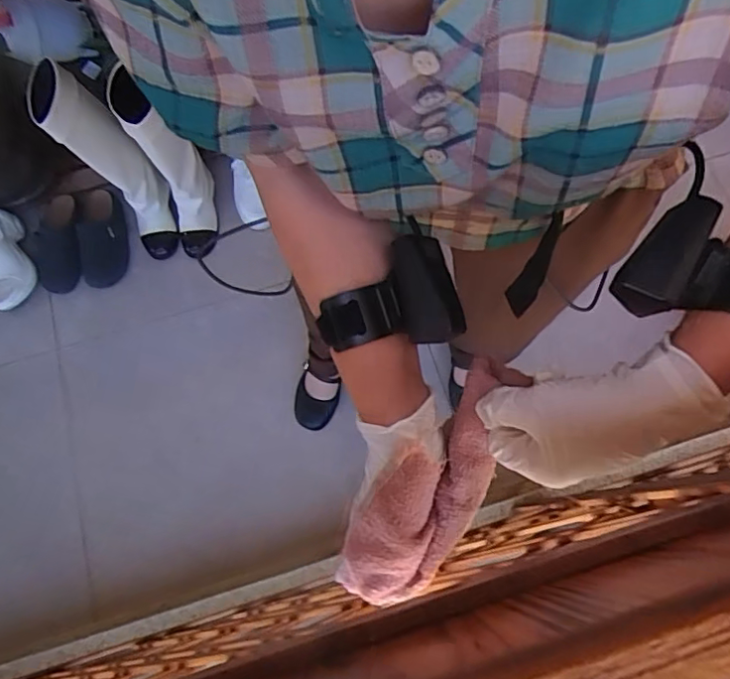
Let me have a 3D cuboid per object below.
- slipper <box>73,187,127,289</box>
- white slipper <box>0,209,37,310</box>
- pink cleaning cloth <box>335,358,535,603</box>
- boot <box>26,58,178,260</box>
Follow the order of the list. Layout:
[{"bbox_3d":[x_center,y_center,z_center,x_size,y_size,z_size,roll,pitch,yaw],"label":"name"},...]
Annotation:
[{"bbox_3d":[-0.627,-0.240,1.342,0.096,0.055,0.227,-11,72,-2],"label":"slipper"},{"bbox_3d":[-0.825,-0.189,1.280,0.103,0.070,0.225,-14,88,-3],"label":"white slipper"},{"bbox_3d":[0.046,0.098,0.380,0.064,0.055,0.185,32,87,12],"label":"pink cleaning cloth"},{"bbox_3d":[-0.523,-0.363,1.194,0.127,0.405,0.218,-38,74,-10],"label":"boot"}]

